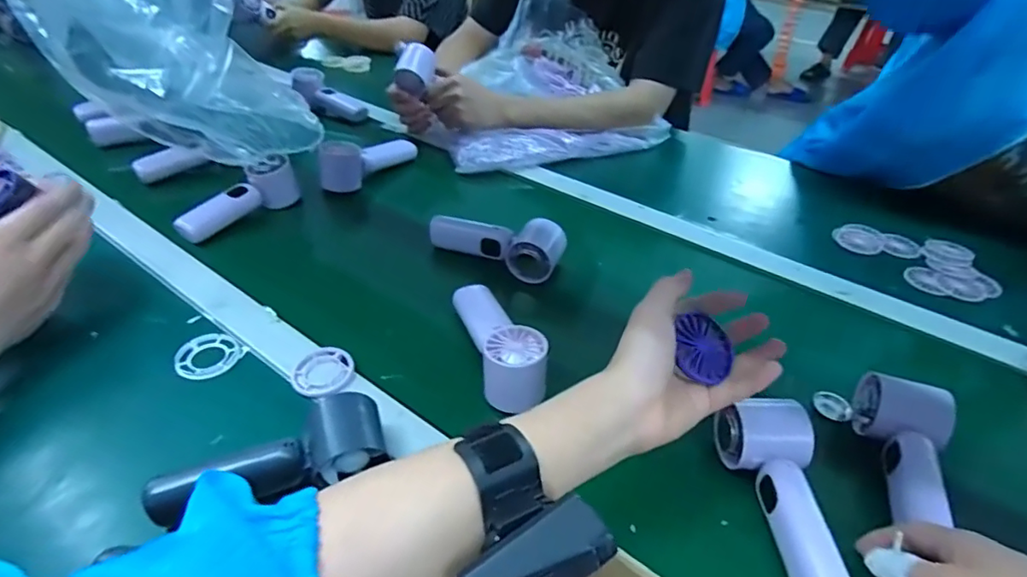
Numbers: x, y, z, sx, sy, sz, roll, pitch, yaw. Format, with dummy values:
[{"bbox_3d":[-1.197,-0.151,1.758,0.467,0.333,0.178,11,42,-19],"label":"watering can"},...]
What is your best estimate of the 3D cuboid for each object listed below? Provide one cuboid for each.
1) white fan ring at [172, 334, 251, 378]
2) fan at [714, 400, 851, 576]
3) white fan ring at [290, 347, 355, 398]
[{"bbox_3d":[-0.276,0.060,0.491,0.051,0.006,0.053,2,40,-2],"label":"white fan ring"},{"bbox_3d":[0.194,0.153,0.382,0.057,0.055,0.141,0,40,-4],"label":"fan"},{"bbox_3d":[-0.169,0.074,0.482,0.054,0.010,0.055,2,40,-2],"label":"white fan ring"}]

